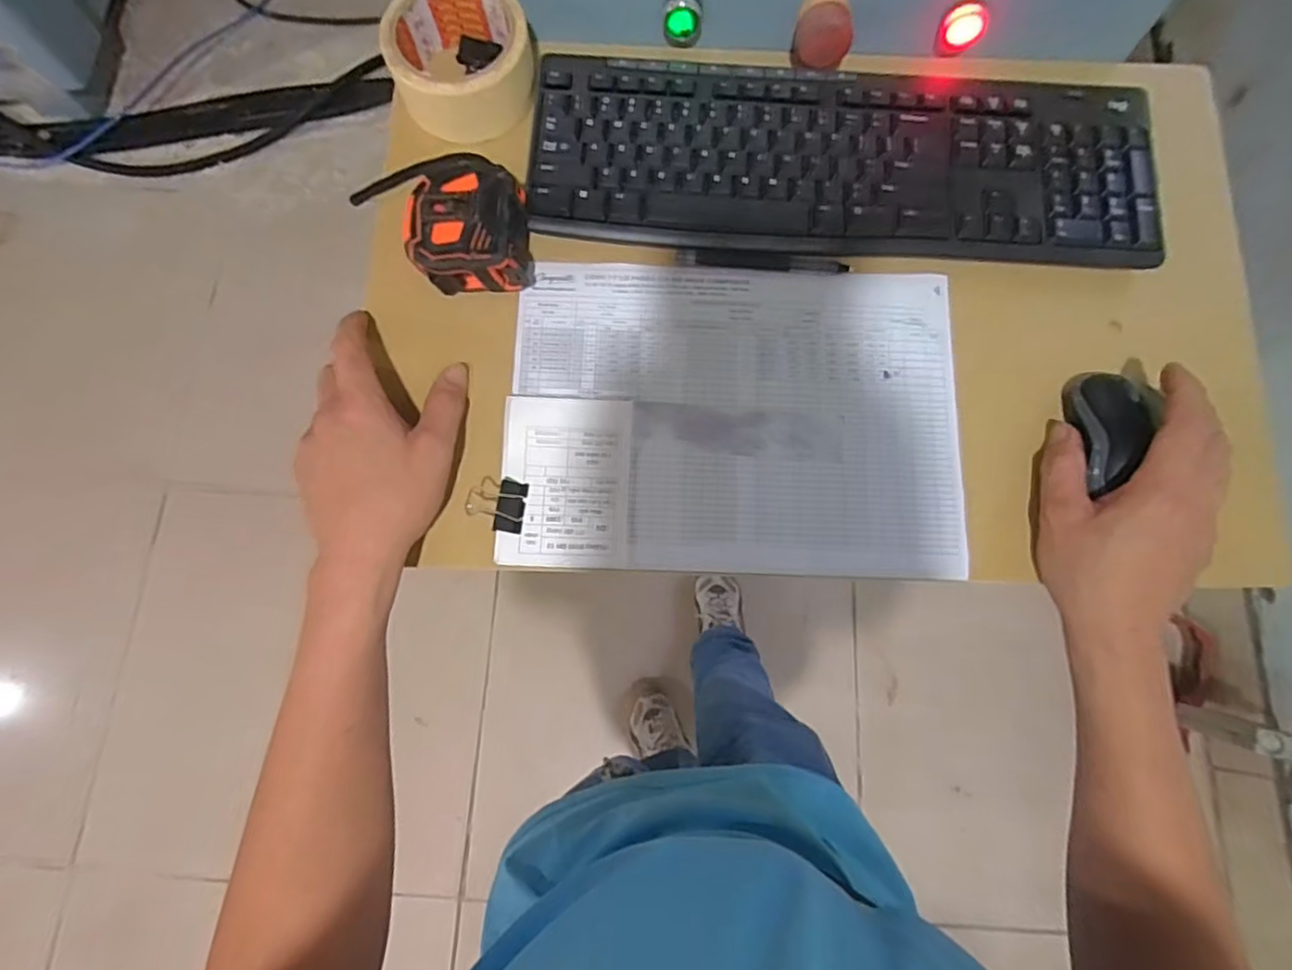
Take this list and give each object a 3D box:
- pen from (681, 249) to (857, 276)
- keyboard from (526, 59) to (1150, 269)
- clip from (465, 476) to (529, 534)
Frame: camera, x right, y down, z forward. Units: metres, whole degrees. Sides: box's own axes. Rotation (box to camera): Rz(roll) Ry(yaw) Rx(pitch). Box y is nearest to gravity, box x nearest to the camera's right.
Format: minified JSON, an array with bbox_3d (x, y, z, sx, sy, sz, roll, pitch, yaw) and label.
[{"bbox_3d":[0.081,-0.155,0.444,0.117,0.007,0.010,6,75,2],"label":"pen"},{"bbox_3d":[0.134,-0.231,0.453,0.420,0.031,0.141,3,75,1],"label":"keyboard"},{"bbox_3d":[-0.096,0.012,0.407,0.038,0.012,0.033,7,76,2],"label":"clip"}]

